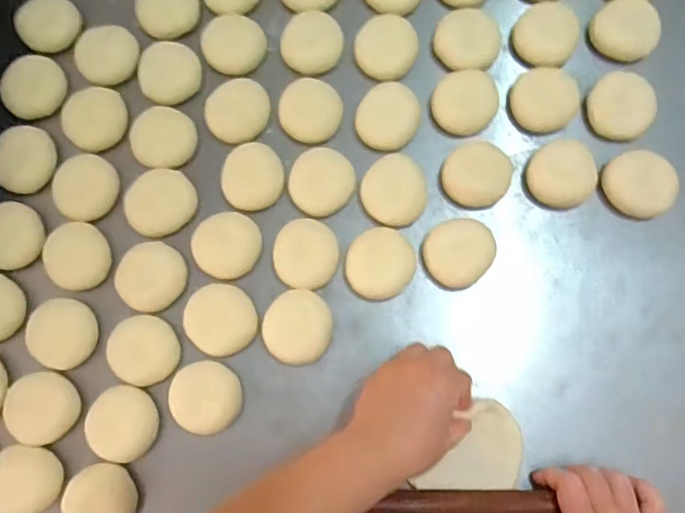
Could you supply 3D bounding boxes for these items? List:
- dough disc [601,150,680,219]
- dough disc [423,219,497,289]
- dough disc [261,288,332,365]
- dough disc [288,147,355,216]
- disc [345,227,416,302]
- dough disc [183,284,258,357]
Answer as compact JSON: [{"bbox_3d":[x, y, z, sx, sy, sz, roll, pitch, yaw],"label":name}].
[{"bbox_3d":[0.287,-0.070,0.535,0.060,0.028,0.065,0,79,1],"label":"dough disc"},{"bbox_3d":[0.111,-0.005,0.529,0.062,0.021,0.065,0,79,1],"label":"dough disc"},{"bbox_3d":[-0.043,0.067,0.529,0.063,0.022,0.067,0,79,1],"label":"dough disc"},{"bbox_3d":[-0.020,-0.075,0.554,0.063,0.008,0.069,0,79,1],"label":"dough disc"},{"bbox_3d":[0.037,0.006,0.532,0.065,0.007,0.067,0,79,1],"label":"disc"},{"bbox_3d":[-0.117,0.060,0.531,0.064,0.014,0.066,0,79,1],"label":"dough disc"}]

